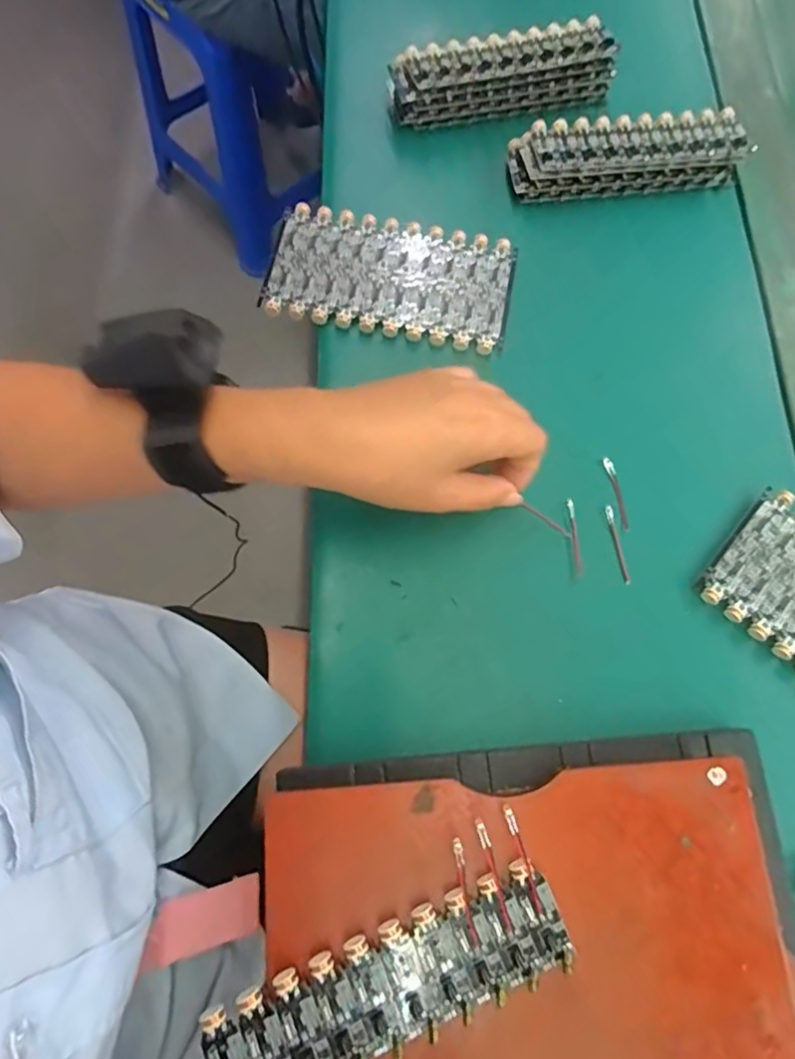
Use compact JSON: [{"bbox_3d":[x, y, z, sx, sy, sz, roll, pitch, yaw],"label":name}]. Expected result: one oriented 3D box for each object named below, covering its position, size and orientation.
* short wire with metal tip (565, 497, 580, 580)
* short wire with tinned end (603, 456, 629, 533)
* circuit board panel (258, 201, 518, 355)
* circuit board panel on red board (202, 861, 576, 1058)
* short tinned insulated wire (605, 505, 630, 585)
[{"bbox_3d":[0.107,0.005,0.349,0.005,0.004,0.049,0,74,-2],"label":"short wire with metal tip"},{"bbox_3d":[0.136,-0.022,0.358,0.007,0.004,0.048,-10,75,-5],"label":"short wire with tinned end"},{"bbox_3d":[-0.005,-0.172,0.395,0.161,0.008,0.089,11,73,-1],"label":"circuit board panel"},{"bbox_3d":[-0.002,0.197,0.248,0.154,0.010,0.047,-20,76,-8],"label":"circuit board panel on red board"},{"bbox_3d":[0.133,0.009,0.349,0.005,0.004,0.047,-11,75,-5],"label":"short tinned insulated wire"}]

